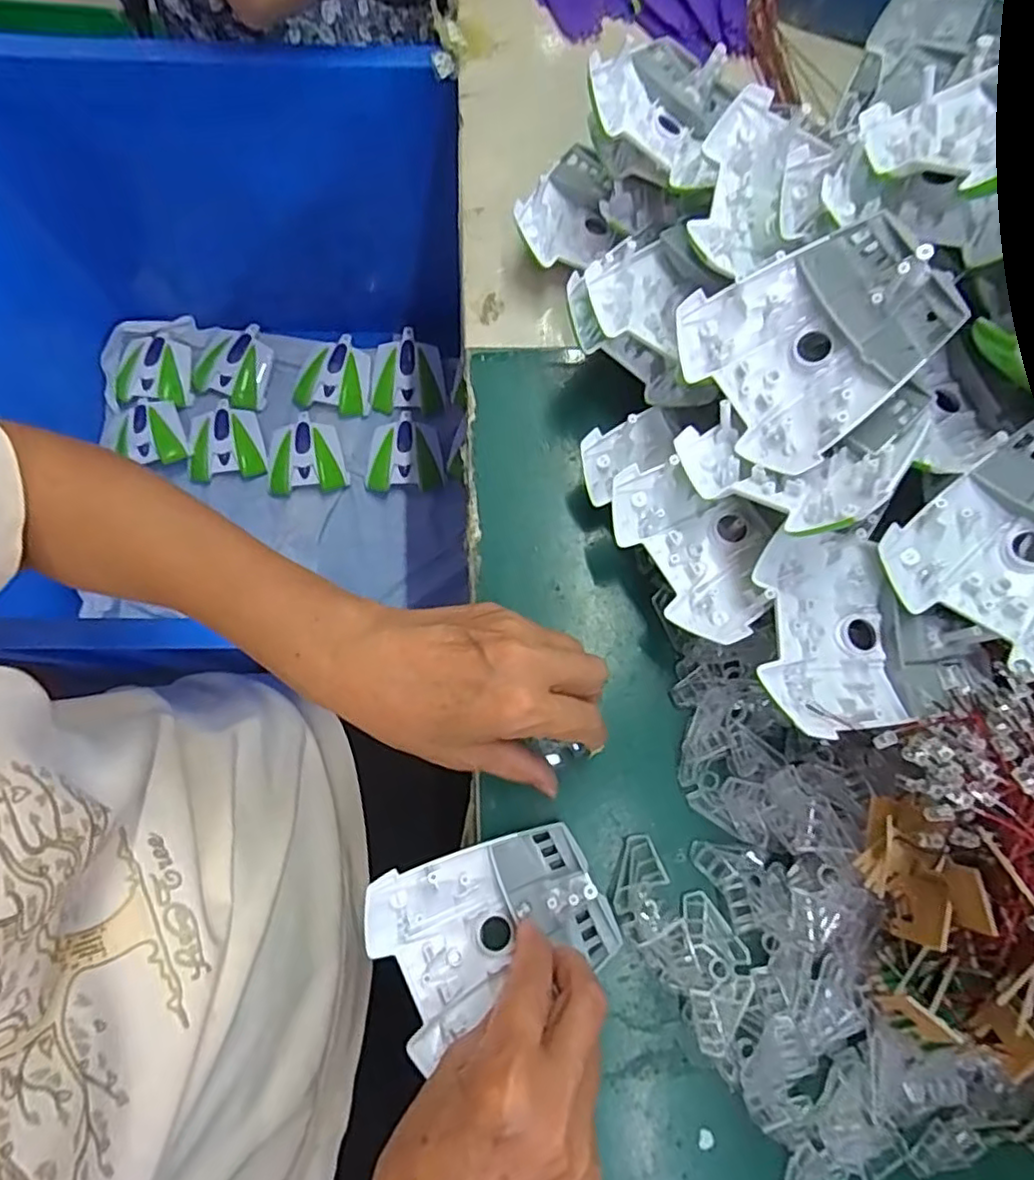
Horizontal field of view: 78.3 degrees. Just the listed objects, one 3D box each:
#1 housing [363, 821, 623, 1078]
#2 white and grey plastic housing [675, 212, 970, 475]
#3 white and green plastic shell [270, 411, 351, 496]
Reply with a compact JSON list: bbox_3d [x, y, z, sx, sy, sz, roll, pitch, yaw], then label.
[{"bbox_3d":[-0.013,0.164,0.312,0.108,0.020,0.079,-24,78,-6],"label":"housing"},{"bbox_3d":[0.143,-0.121,0.307,0.107,0.020,0.093,-36,81,19],"label":"white and grey plastic housing"},{"bbox_3d":[-0.265,-0.169,0.782,0.091,0.024,0.101,-18,77,-5],"label":"white and green plastic shell"}]

